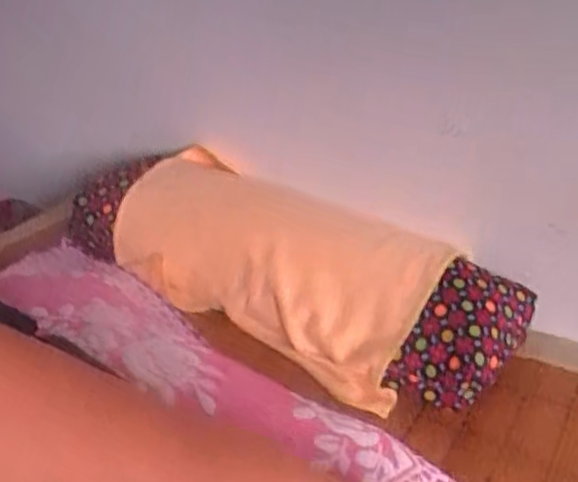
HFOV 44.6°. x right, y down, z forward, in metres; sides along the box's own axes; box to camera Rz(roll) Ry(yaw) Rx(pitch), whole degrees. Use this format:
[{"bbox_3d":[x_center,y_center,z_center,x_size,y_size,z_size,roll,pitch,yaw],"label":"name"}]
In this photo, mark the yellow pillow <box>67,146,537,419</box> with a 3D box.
[{"bbox_3d":[-0.009,0.014,0.603,0.396,0.079,0.130,24,43,29],"label":"yellow pillow"}]

